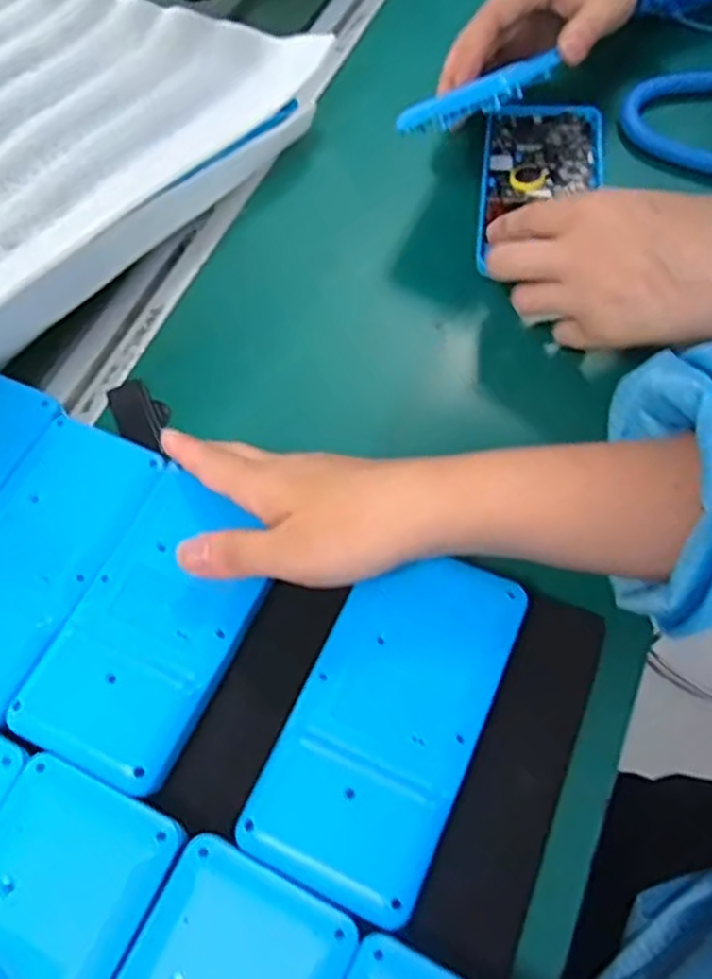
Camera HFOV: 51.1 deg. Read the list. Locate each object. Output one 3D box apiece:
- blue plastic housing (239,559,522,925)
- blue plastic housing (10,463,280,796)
[{"bbox_3d":[0.013,0.087,0.294,0.071,0.010,0.133,20,65,16],"label":"blue plastic housing"},{"bbox_3d":[-0.085,0.056,0.318,0.072,0.011,0.123,22,63,14],"label":"blue plastic housing"}]

